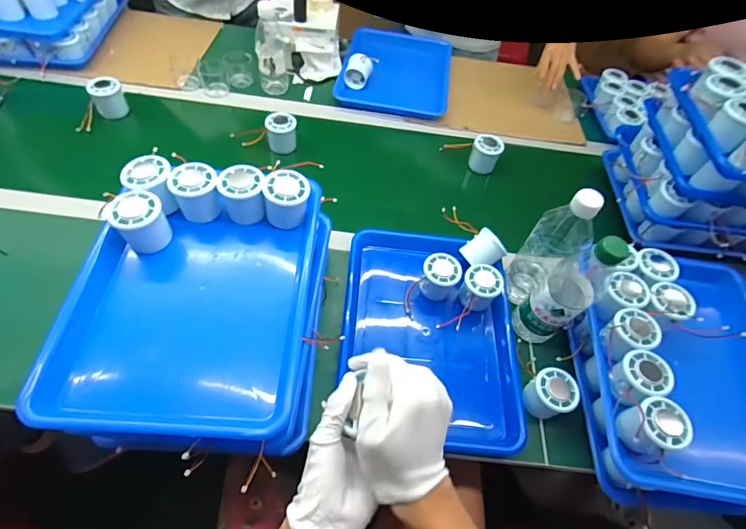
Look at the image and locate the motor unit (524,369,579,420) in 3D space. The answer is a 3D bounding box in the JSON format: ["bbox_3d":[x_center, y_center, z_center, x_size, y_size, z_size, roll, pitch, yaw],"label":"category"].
[{"bbox_3d":[0.238,0.176,0.553,0.050,0.055,0.055,-31,63,-23],"label":"motor unit"}]

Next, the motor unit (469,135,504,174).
[{"bbox_3d":[0.228,-0.226,0.832,0.057,0.061,0.060,18,56,8],"label":"motor unit"}]

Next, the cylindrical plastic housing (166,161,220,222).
[{"bbox_3d":[-0.226,-0.093,0.530,0.057,0.058,0.052,2,55,-3],"label":"cylindrical plastic housing"}]

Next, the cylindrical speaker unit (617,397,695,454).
[{"bbox_3d":[0.317,0.188,0.468,0.060,0.054,0.051,-13,58,-13],"label":"cylindrical speaker unit"}]

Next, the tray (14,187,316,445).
[{"bbox_3d":[-0.203,0.040,0.492,0.253,0.064,0.318,3,55,-2],"label":"tray"}]

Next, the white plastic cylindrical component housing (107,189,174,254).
[{"bbox_3d":[-0.280,-0.052,0.497,0.055,0.057,0.050,2,55,-3],"label":"white plastic cylindrical component housing"}]

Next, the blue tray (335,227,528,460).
[{"bbox_3d":[0.085,0.098,0.615,0.243,0.052,0.319,7,55,0],"label":"blue tray"}]

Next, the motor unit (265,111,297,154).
[{"bbox_3d":[-0.178,-0.259,0.808,0.058,0.063,0.053,0,55,-5],"label":"motor unit"}]

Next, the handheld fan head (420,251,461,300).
[{"bbox_3d":[0.104,0.018,0.633,0.055,0.042,0.056,2,55,-3],"label":"handheld fan head"}]

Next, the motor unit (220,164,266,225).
[{"bbox_3d":[-0.167,-0.092,0.533,0.052,0.053,0.054,-13,58,-13],"label":"motor unit"}]

